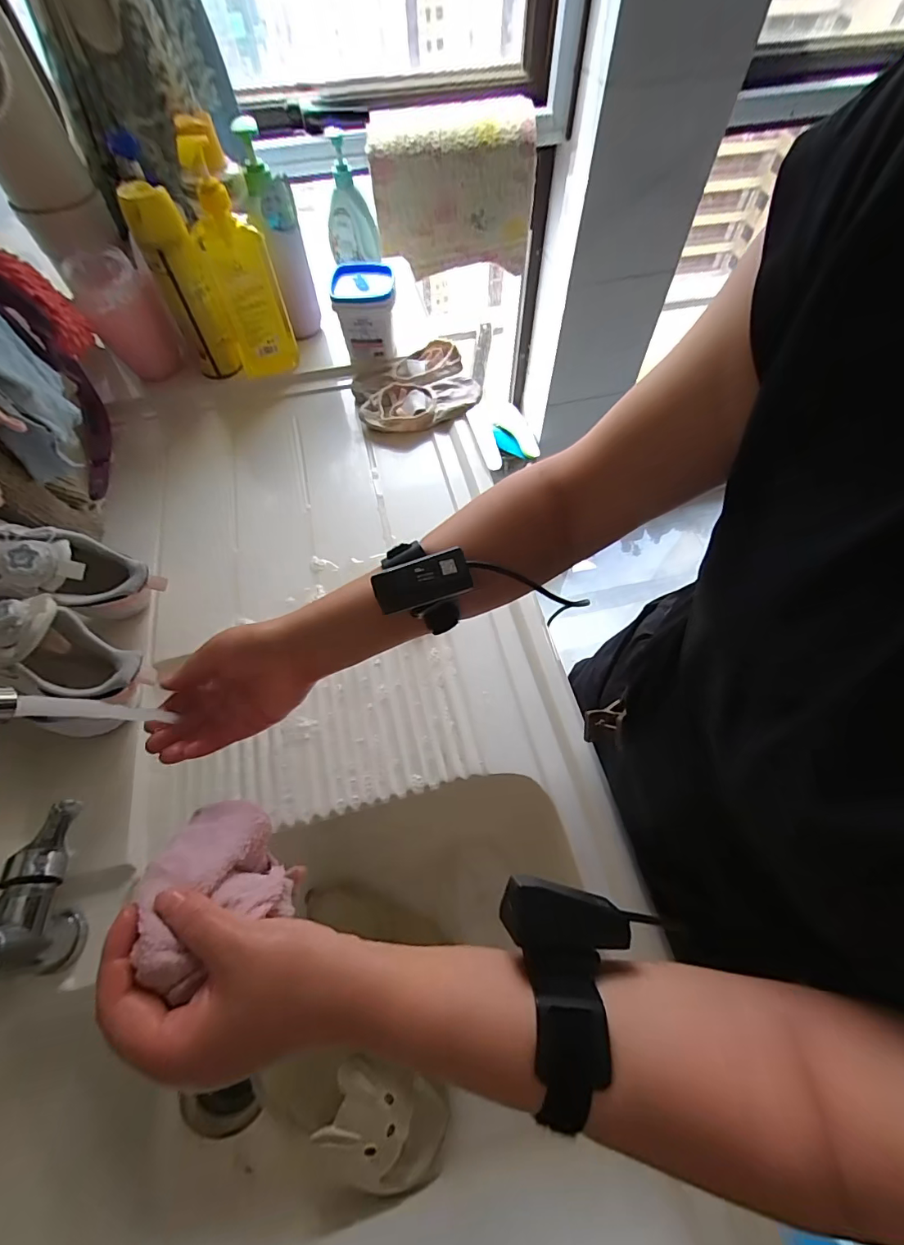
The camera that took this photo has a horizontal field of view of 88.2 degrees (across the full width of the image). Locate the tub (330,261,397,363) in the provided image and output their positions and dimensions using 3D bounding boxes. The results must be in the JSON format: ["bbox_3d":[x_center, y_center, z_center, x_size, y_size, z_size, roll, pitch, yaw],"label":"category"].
[{"bbox_3d":[-0.129,-0.468,0.707,0.089,0.106,0.082,0,61,0],"label":"tub"}]

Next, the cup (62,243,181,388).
[{"bbox_3d":[-0.458,-0.430,0.668,0.092,0.149,0.099,-30,65,-15],"label":"cup"}]

